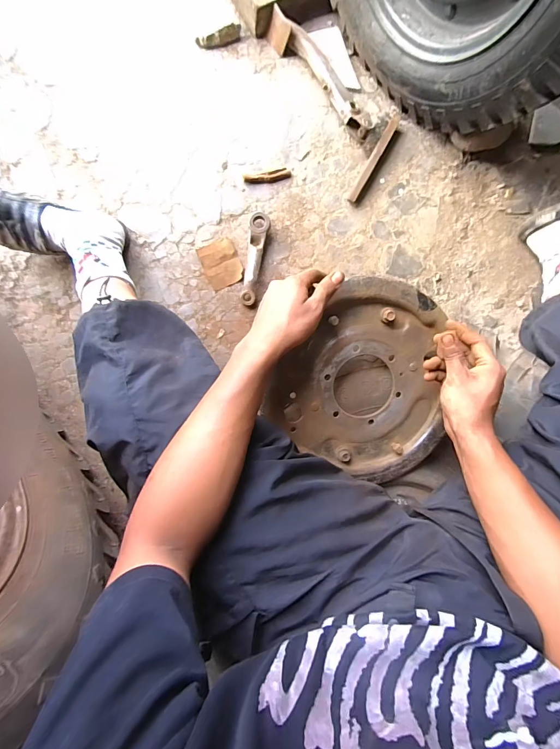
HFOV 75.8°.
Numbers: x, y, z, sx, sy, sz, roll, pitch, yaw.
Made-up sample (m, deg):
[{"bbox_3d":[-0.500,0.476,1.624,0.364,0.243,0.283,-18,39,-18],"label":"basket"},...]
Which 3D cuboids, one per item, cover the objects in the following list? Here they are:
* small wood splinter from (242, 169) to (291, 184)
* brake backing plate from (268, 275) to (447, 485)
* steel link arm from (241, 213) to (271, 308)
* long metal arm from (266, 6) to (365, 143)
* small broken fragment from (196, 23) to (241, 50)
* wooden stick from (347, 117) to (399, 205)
[{"bbox_3d":[-0.027,-0.440,0.803,0.105,0.012,0.025,-16,89,-8],"label":"small wood splinter"},{"bbox_3d":[0.130,0.009,0.508,0.271,0.070,0.259,39,83,-4],"label":"brake backing plate"},{"bbox_3d":[-0.052,-0.245,0.774,0.042,0.034,0.191,7,86,-7],"label":"steel link arm"},{"bbox_3d":[0.098,-0.676,0.817,0.064,0.051,0.324,-40,92,-7],"label":"long metal arm"},{"bbox_3d":[-0.135,-0.767,0.816,0.108,0.022,0.027,-26,91,-8],"label":"small broken fragment"},{"bbox_3d":[0.215,-0.485,0.820,0.022,0.031,0.226,29,84,-5],"label":"wooden stick"}]

